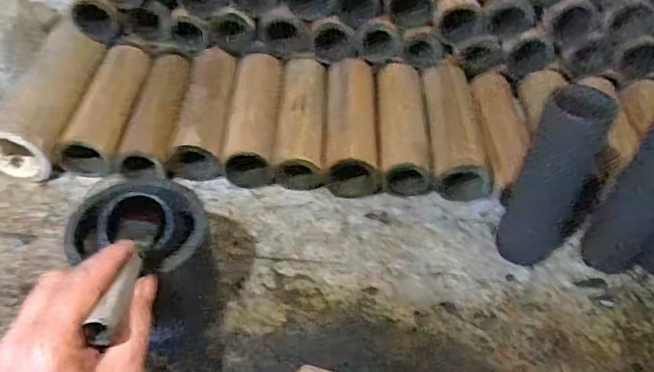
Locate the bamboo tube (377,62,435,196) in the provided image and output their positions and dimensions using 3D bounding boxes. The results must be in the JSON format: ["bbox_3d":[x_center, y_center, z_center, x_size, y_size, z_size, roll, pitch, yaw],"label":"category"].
[{"bbox_3d":[0.083,-0.066,0.643,0.057,0.055,0.172,2,45,-5],"label":"bamboo tube"}]

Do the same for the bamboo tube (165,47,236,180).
[{"bbox_3d":[-0.137,-0.084,0.642,0.055,0.042,0.185,3,45,-4],"label":"bamboo tube"}]

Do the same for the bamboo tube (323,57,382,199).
[{"bbox_3d":[0.025,-0.067,0.639,0.058,0.057,0.185,3,45,-4],"label":"bamboo tube"}]

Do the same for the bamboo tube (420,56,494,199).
[{"bbox_3d":[0.138,-0.061,0.638,0.062,0.060,0.182,1,45,-6],"label":"bamboo tube"}]

